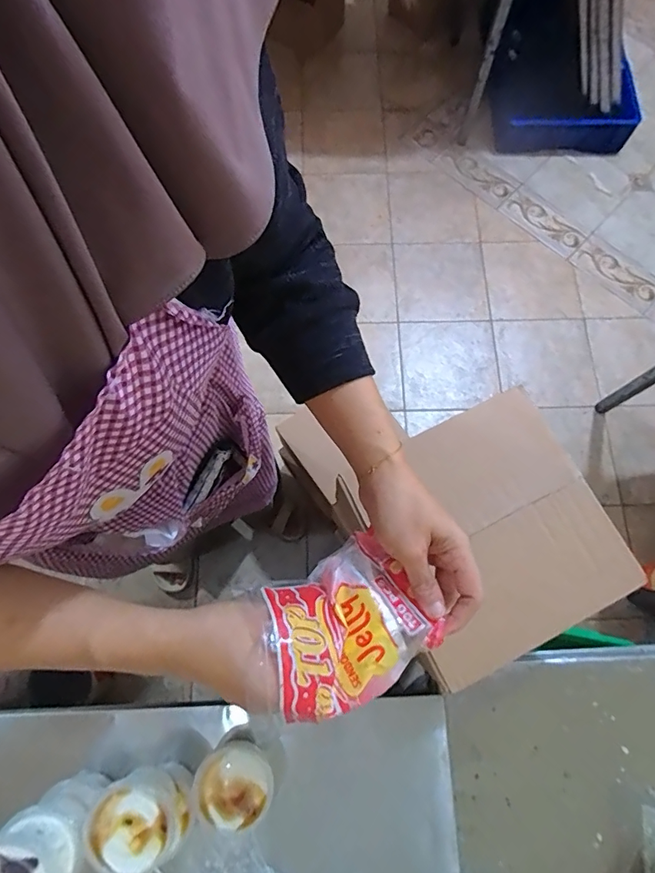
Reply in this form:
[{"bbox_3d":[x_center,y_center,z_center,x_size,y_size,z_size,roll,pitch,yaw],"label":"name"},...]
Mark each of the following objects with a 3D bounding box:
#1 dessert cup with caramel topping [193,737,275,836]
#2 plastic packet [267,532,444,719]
[{"bbox_3d":[-0.090,0.343,0.459,0.068,0.045,0.070,0,73,0],"label":"dessert cup with caramel topping"},{"bbox_3d":[0.005,0.142,0.340,0.115,0.045,0.098,-23,58,-29],"label":"plastic packet"}]

